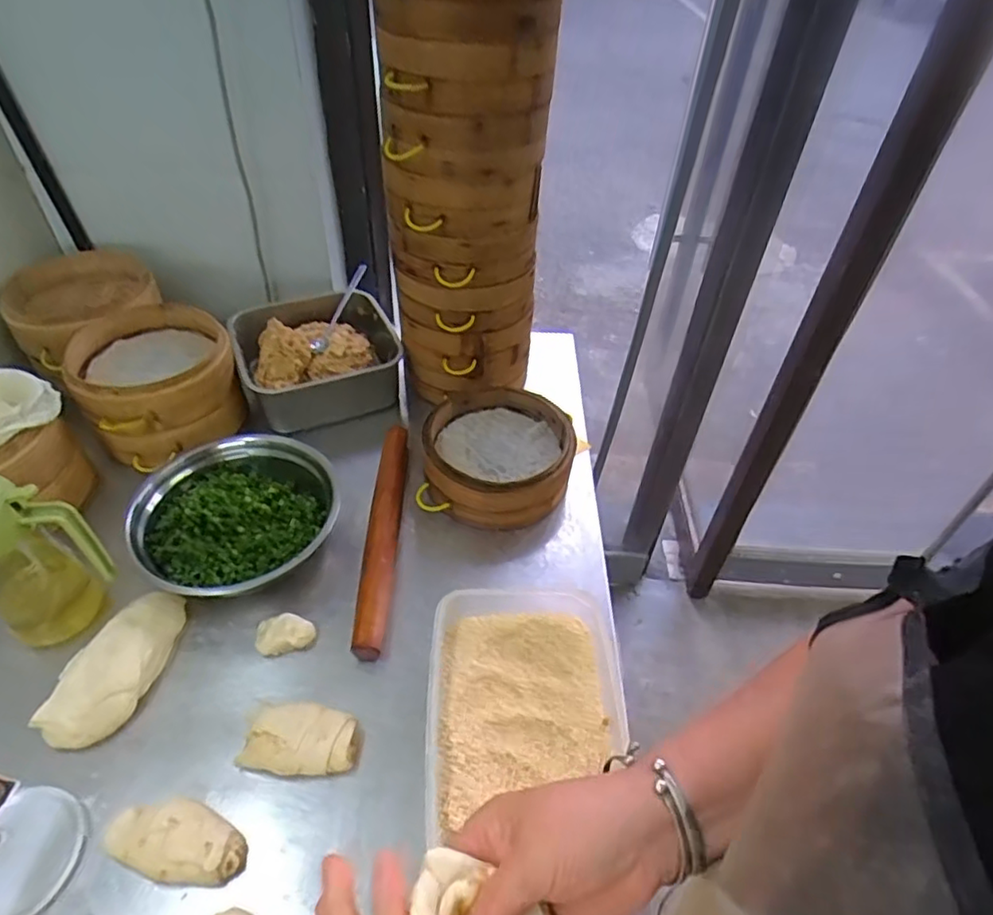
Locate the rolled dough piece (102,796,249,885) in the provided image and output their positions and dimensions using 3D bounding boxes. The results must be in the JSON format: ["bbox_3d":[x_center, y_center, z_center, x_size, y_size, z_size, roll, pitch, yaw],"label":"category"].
[{"bbox_3d":[-0.236,0.282,0.459,0.102,0.036,0.052,9,46,5],"label":"rolled dough piece"}]

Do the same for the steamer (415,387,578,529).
[{"bbox_3d":[0.003,-0.008,0.733,0.169,0.059,0.175,6,45,2],"label":"steamer"}]

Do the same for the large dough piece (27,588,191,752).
[{"bbox_3d":[-0.332,0.183,0.550,0.064,0.045,0.141,11,46,7],"label":"large dough piece"}]

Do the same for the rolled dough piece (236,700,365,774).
[{"bbox_3d":[-0.159,0.233,0.513,0.089,0.030,0.052,8,46,5],"label":"rolled dough piece"}]

